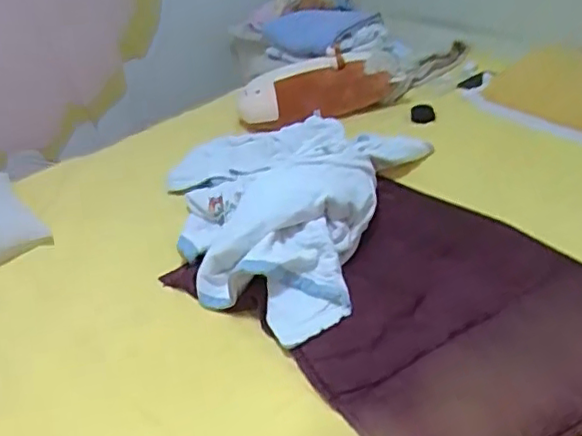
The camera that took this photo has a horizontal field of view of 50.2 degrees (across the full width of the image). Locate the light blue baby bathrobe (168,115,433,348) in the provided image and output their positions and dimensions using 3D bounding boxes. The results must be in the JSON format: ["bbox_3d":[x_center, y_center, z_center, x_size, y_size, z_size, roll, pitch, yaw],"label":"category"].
[{"bbox_3d":[-0.067,-0.061,1.495,0.606,0.185,0.742,14,41,18],"label":"light blue baby bathrobe"}]

